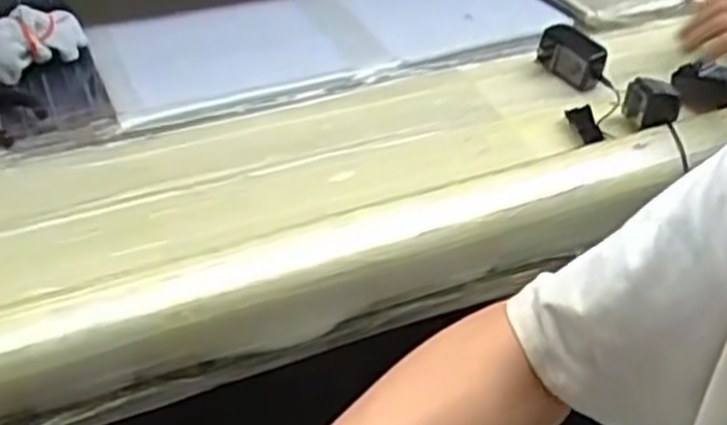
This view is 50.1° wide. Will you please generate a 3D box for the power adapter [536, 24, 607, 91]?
[{"bbox_3d":[0.210,-0.159,0.785,0.036,0.045,0.061,-19,47,-24],"label":"power adapter"}]

